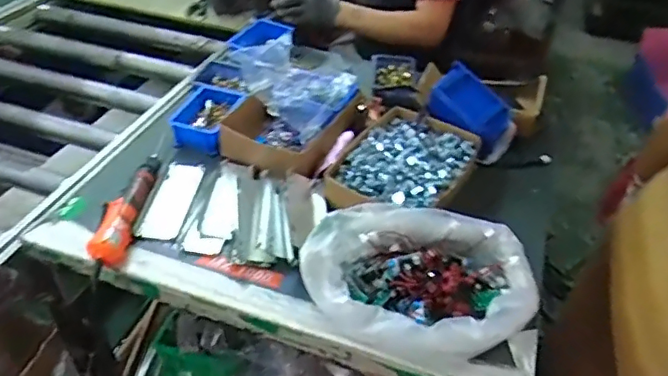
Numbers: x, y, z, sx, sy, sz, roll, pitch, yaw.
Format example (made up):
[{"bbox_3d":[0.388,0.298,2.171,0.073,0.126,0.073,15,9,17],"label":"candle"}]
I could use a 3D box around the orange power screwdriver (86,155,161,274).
[{"bbox_3d":[-0.329,0.027,0.918,0.053,0.045,0.250,5,41,1],"label":"orange power screwdriver"}]

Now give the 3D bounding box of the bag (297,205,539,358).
[{"bbox_3d":[0.115,0.125,0.793,0.309,0.078,0.202,2,41,-2],"label":"bag"}]

